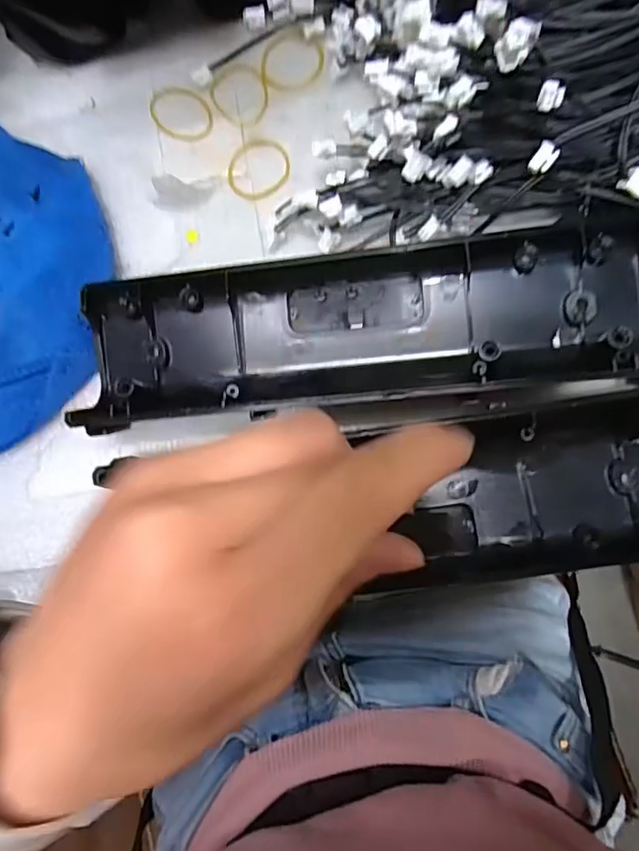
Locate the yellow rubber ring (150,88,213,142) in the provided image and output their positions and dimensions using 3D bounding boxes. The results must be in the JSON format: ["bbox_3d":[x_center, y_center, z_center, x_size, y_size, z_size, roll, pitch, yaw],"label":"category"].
[{"bbox_3d":[-0.068,-0.155,0.274,0.035,0.004,0.025,31,88,9],"label":"yellow rubber ring"}]

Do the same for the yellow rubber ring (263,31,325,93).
[{"bbox_3d":[-0.013,-0.178,0.270,0.030,0.004,0.029,-1,84,7],"label":"yellow rubber ring"}]

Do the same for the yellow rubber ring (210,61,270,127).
[{"bbox_3d":[-0.038,-0.163,0.272,0.029,0.004,0.029,0,91,0],"label":"yellow rubber ring"}]

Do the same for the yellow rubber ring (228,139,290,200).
[{"bbox_3d":[-0.030,-0.125,0.268,0.029,0.004,0.031,-1,84,7],"label":"yellow rubber ring"}]

